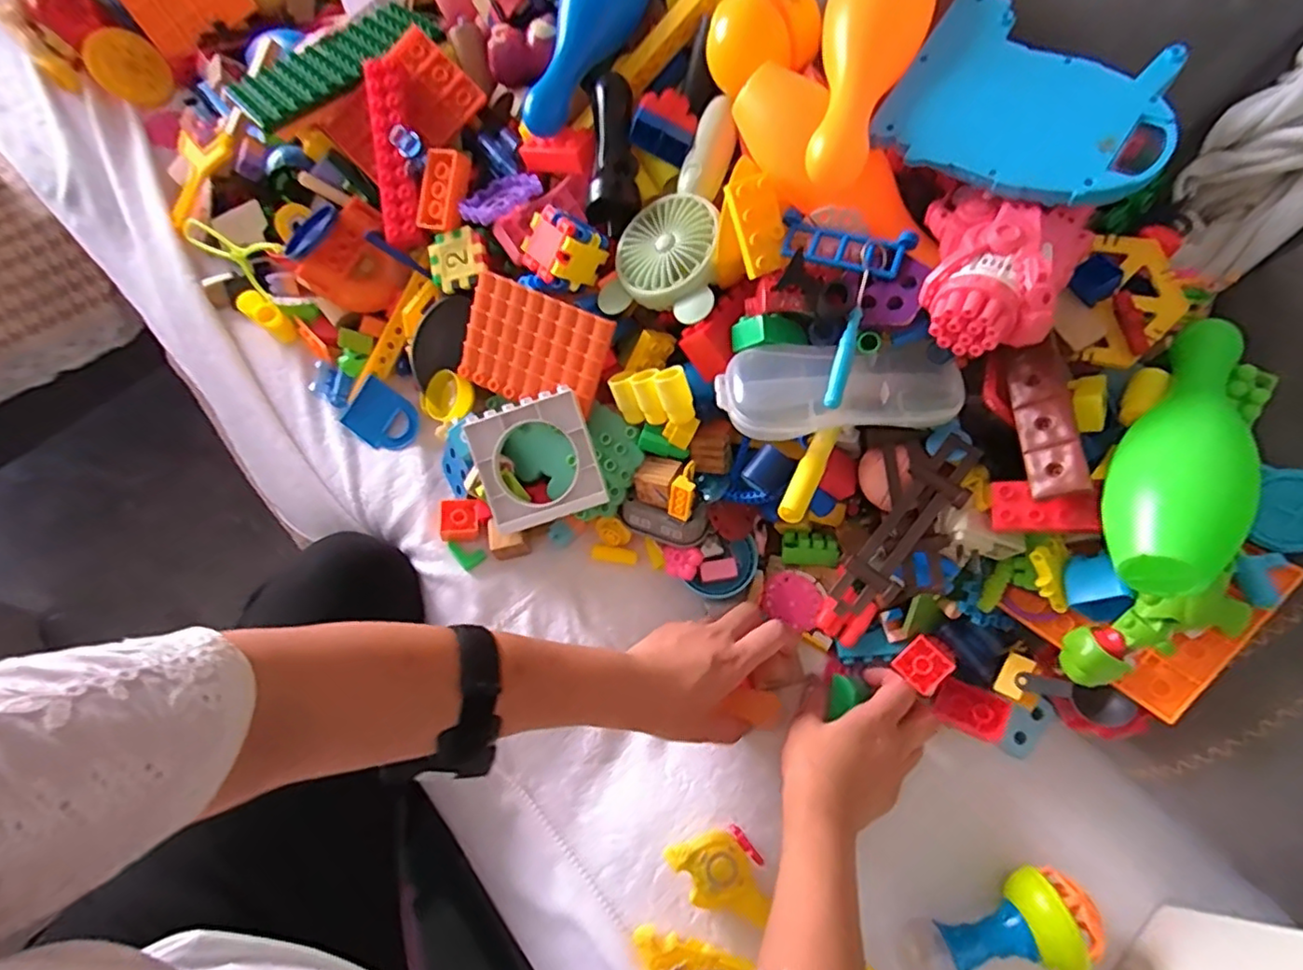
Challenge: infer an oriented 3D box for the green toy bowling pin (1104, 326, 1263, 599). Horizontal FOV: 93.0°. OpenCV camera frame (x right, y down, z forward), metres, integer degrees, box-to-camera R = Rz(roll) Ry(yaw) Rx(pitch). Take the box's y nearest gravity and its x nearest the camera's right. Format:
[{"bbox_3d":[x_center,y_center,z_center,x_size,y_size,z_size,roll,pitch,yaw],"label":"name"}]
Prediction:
[{"bbox_3d":[0.318,-0.025,0.358,0.064,0.056,0.206,36,76,13],"label":"green toy bowling pin"}]

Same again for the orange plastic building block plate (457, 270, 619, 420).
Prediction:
[{"bbox_3d":[-0.095,-0.112,0.511,0.120,0.012,0.090,25,112,13],"label":"orange plastic building block plate"}]

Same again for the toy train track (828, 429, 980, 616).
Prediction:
[{"bbox_3d":[0.175,0.030,0.424,0.038,0.007,0.143,37,89,26],"label":"toy train track"}]

